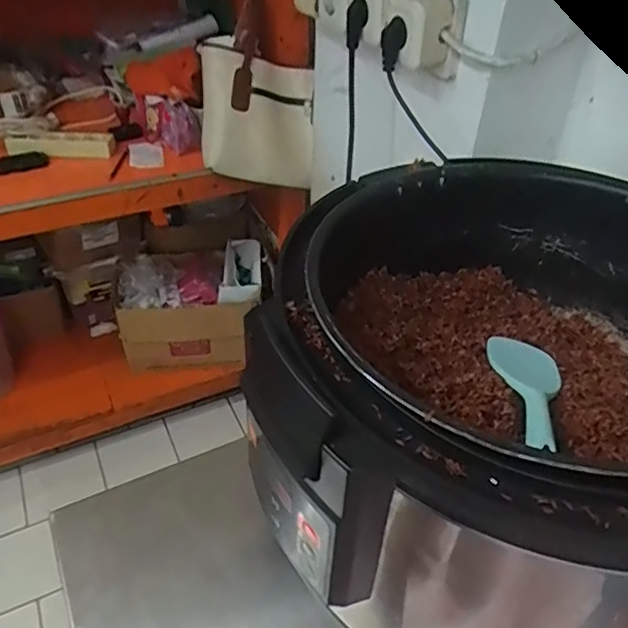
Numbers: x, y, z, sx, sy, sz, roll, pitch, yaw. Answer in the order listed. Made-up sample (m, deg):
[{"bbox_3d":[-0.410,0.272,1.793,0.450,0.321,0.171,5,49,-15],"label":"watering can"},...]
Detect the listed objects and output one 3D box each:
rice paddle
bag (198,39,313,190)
[{"bbox_3d":[0.184,0.060,0.504,0.062,0.016,0.155,8,28,8],"label":"rice paddle"},{"bbox_3d":[-0.094,-0.323,0.991,0.180,0.267,0.028,-4,49,-6],"label":"bag"}]

